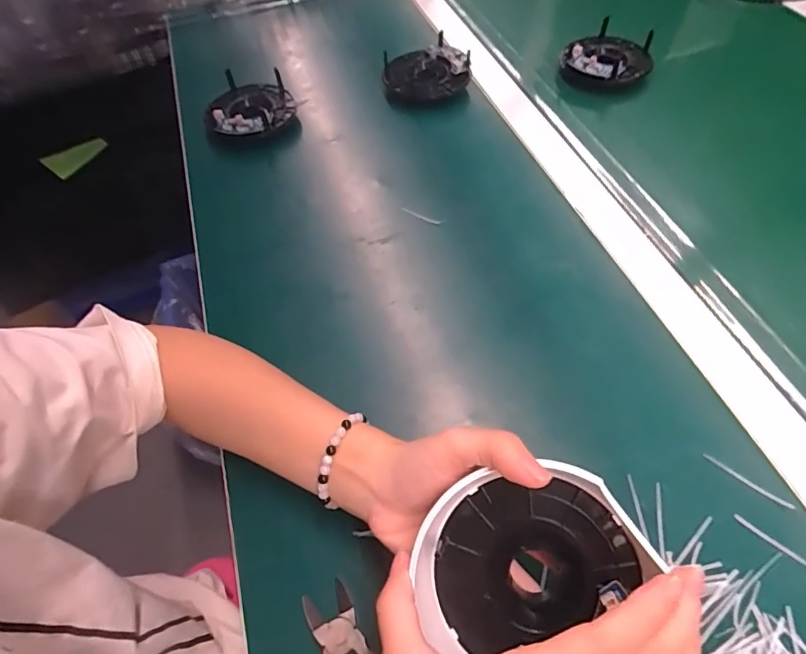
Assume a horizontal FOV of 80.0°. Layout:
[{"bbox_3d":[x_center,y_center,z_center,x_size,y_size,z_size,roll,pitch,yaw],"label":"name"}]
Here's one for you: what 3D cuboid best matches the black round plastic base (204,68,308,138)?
[{"bbox_3d":[-0.170,-0.240,0.530,0.092,0.034,0.093,-2,57,3],"label":"black round plastic base"}]

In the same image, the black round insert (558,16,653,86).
[{"bbox_3d":[0.241,-0.320,0.564,0.097,0.026,0.097,21,61,17],"label":"black round insert"}]

